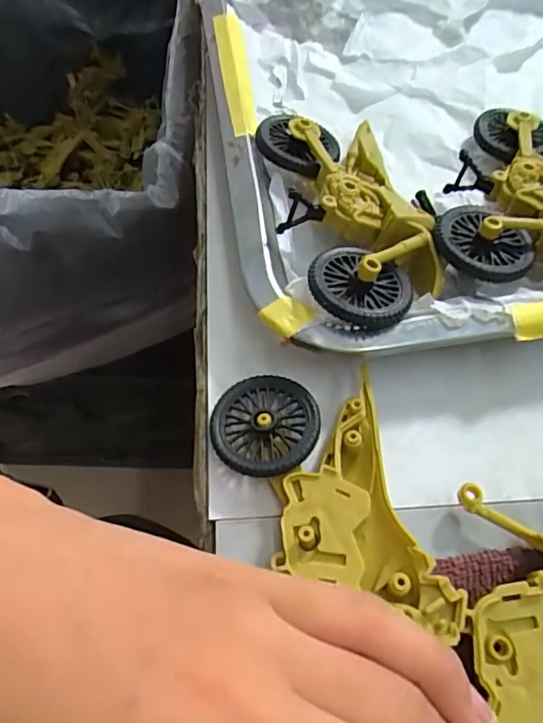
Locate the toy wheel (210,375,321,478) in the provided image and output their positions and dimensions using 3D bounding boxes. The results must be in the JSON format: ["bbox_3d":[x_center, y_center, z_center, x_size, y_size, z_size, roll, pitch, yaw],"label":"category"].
[{"bbox_3d":[-0.002,0.022,0.189,0.036,0.008,0.037,0,62,1],"label":"toy wheel"}]

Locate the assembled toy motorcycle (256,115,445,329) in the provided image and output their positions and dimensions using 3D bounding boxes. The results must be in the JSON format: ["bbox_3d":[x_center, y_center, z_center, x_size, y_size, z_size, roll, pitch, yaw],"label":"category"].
[{"bbox_3d":[0.033,-0.061,0.220,0.057,0.028,0.111,-14,63,-6],"label":"assembled toy motorcycle"}]

